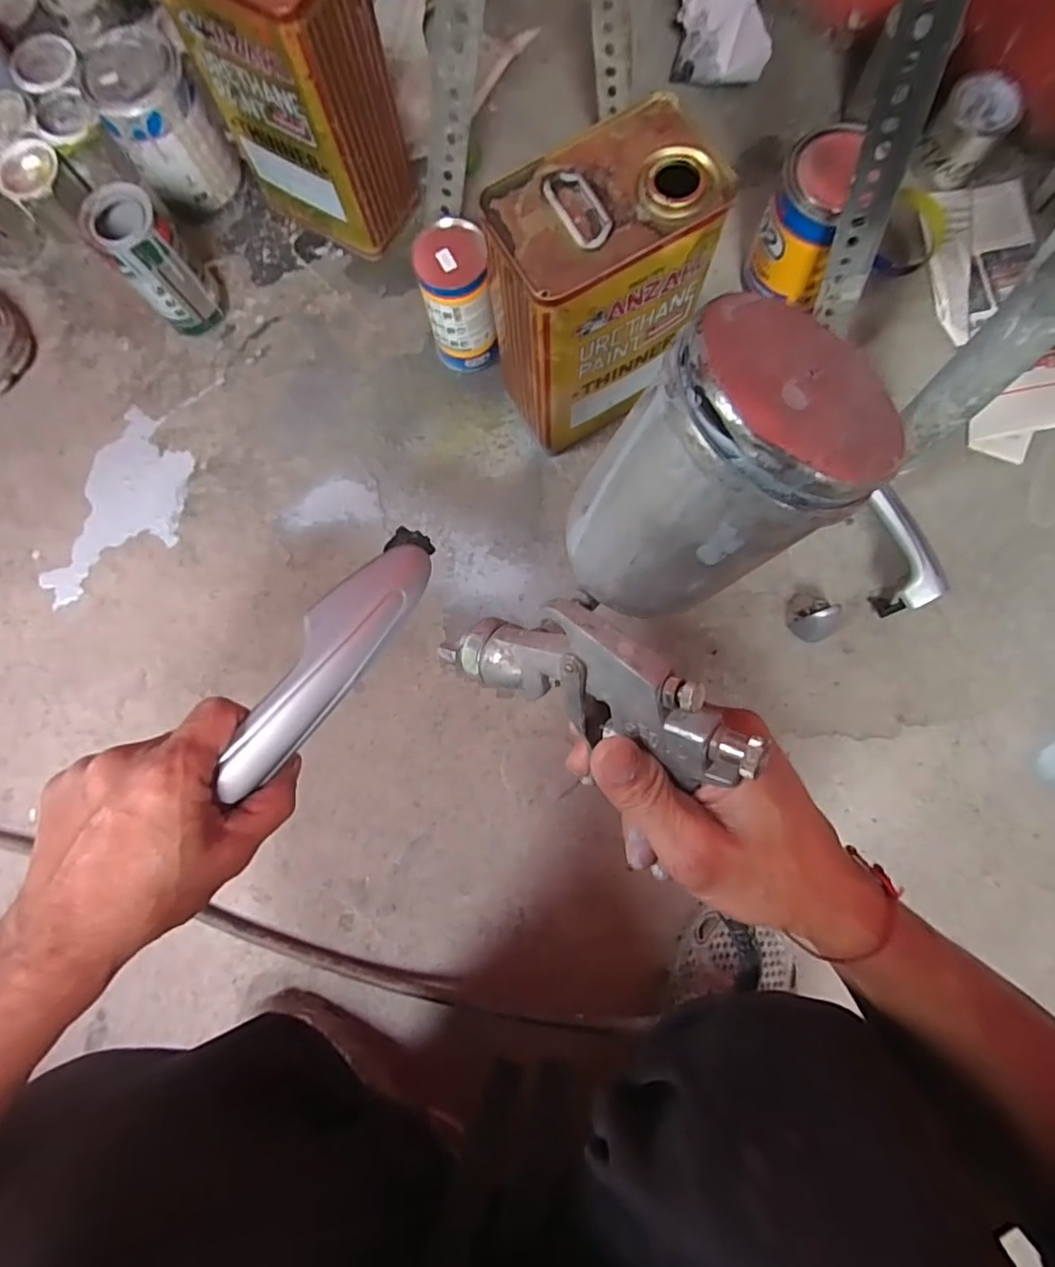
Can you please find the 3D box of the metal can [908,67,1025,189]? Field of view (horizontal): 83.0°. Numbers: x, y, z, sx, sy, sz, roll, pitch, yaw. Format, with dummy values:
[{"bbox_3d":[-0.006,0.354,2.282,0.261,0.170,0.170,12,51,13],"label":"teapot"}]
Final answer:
[{"bbox_3d":[0.487,-0.558,0.661,0.078,0.064,0.081,32,84,6],"label":"metal can"}]

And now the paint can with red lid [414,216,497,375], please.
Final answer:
[{"bbox_3d":[-0.069,-0.336,0.611,0.067,0.141,0.063,0,82,2],"label":"paint can with red lid"}]

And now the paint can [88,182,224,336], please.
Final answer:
[{"bbox_3d":[-0.388,-0.390,0.637,0.072,0.130,0.078,-34,82,-3],"label":"paint can"}]

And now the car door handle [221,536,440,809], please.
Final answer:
[{"bbox_3d":[-0.100,0.009,0.314,0.040,0.022,0.162,31,72,6],"label":"car door handle"}]

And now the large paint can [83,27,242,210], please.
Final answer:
[{"bbox_3d":[-0.391,-0.548,0.653,0.103,0.136,0.115,-30,82,-2],"label":"large paint can"}]

